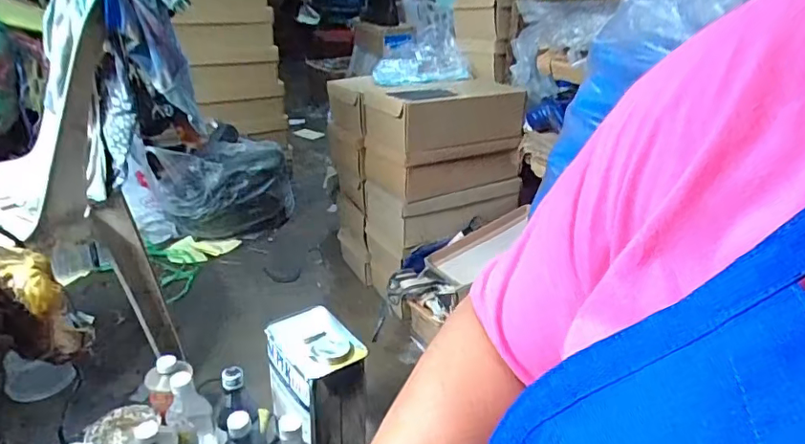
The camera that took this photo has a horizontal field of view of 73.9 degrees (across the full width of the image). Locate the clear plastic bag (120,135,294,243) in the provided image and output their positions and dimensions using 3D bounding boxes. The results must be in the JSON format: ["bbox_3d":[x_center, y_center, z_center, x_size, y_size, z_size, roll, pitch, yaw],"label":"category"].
[{"bbox_3d":[-0.557,-0.096,1.575,0.451,0.274,0.217,-4,27,-13],"label":"clear plastic bag"}]

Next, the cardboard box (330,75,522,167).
[{"bbox_3d":[0.051,-0.247,1.225,0.368,0.130,0.299,-13,30,-28],"label":"cardboard box"}]

